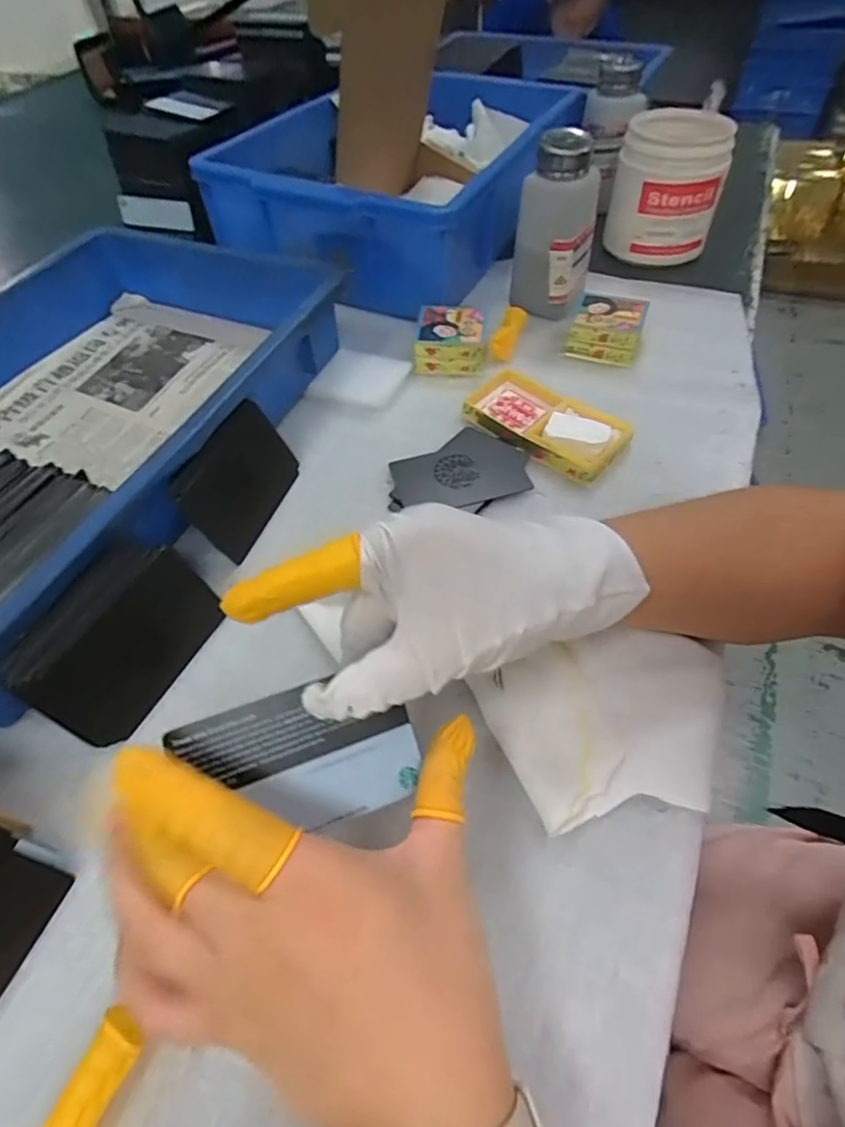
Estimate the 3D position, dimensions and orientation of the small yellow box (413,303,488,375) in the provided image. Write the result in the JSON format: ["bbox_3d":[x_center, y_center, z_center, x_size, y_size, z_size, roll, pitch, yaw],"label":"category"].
[{"bbox_3d":[0.022,-0.180,0.466,0.054,0.029,0.052,0,53,2],"label":"small yellow box"}]

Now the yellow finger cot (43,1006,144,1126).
[{"bbox_3d":[-0.114,0.185,0.197,0.016,0.019,0.049,18,55,15],"label":"yellow finger cot"}]

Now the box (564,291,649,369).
[{"bbox_3d":[0.149,-0.191,0.469,0.053,0.028,0.050,13,54,11],"label":"box"}]

